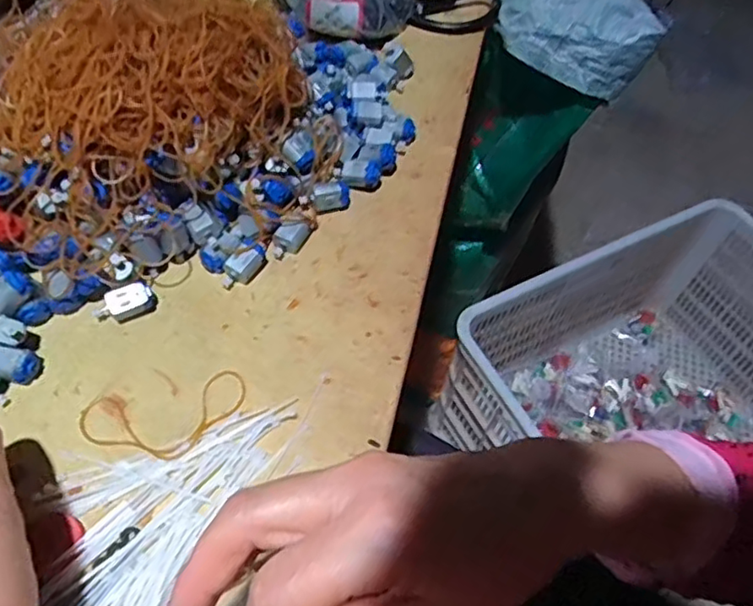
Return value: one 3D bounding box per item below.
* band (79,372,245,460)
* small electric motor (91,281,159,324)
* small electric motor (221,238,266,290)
[{"bbox_3d":[-0.123,0.067,0.363,0.095,0.004,0.049,-9,57,-11],"label":"band"},{"bbox_3d":[-0.161,0.001,0.401,0.038,0.016,0.018,-17,59,-16],"label":"small electric motor"},{"bbox_3d":[-0.089,-0.027,0.426,0.017,0.016,0.036,28,58,13],"label":"small electric motor"}]

